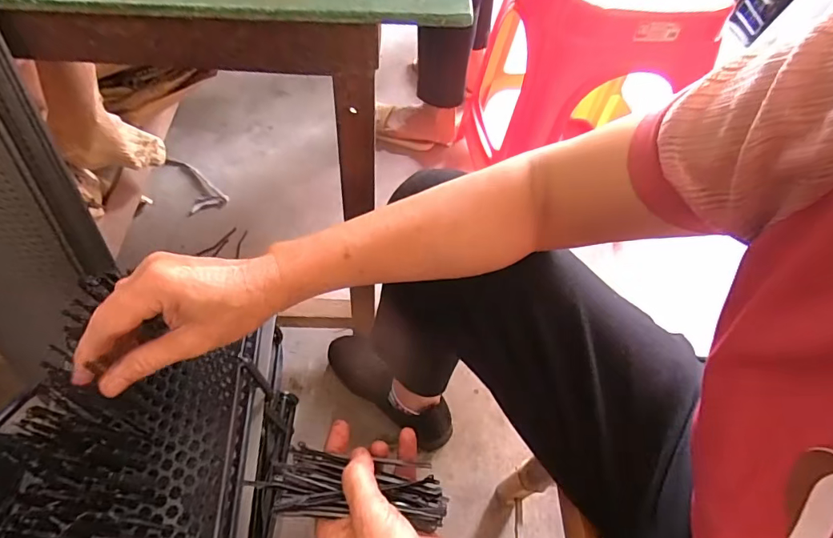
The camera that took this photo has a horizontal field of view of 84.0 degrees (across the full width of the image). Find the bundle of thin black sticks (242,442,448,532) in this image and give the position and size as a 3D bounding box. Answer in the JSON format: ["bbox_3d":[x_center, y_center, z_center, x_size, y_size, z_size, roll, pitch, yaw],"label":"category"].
[{"bbox_3d":[-0.045,0.151,0.324,0.131,0.018,0.045,7,56,-1],"label":"bundle of thin black sticks"}]

